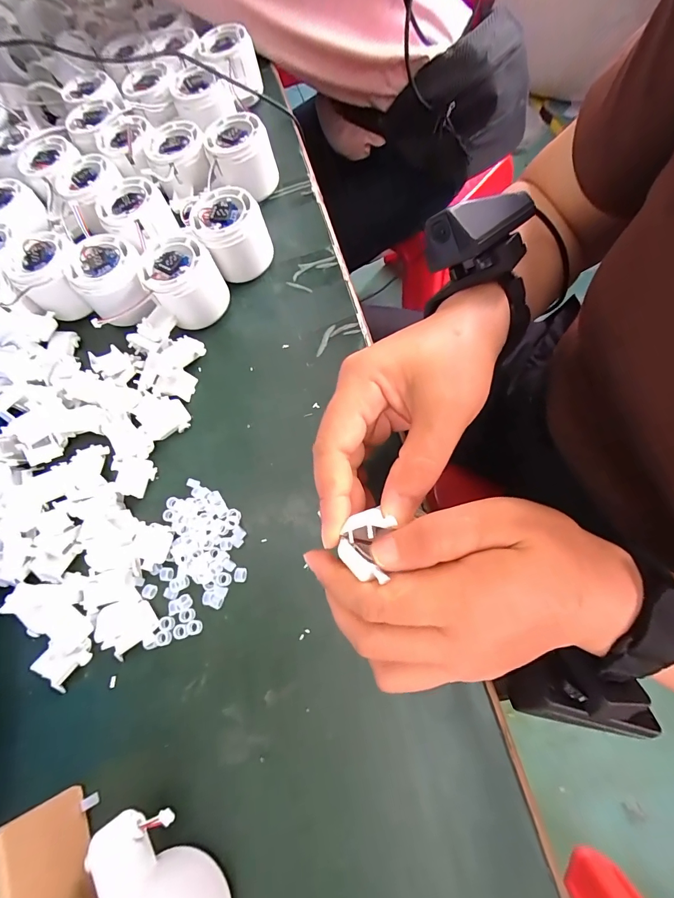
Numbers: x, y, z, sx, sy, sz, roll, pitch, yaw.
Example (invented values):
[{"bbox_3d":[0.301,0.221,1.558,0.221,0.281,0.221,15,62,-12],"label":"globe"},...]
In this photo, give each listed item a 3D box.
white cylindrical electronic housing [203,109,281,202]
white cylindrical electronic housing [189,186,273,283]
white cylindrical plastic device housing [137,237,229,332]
[{"bbox_3d":[-0.087,-0.273,0.366,0.059,0.053,0.051,-26,68,-1],"label":"white cylindrical electronic housing"},{"bbox_3d":[-0.086,-0.178,0.332,0.055,0.054,0.061,-30,68,-3],"label":"white cylindrical electronic housing"},{"bbox_3d":[-0.124,-0.135,0.319,0.055,0.048,0.051,-3,68,7],"label":"white cylindrical plastic device housing"}]

